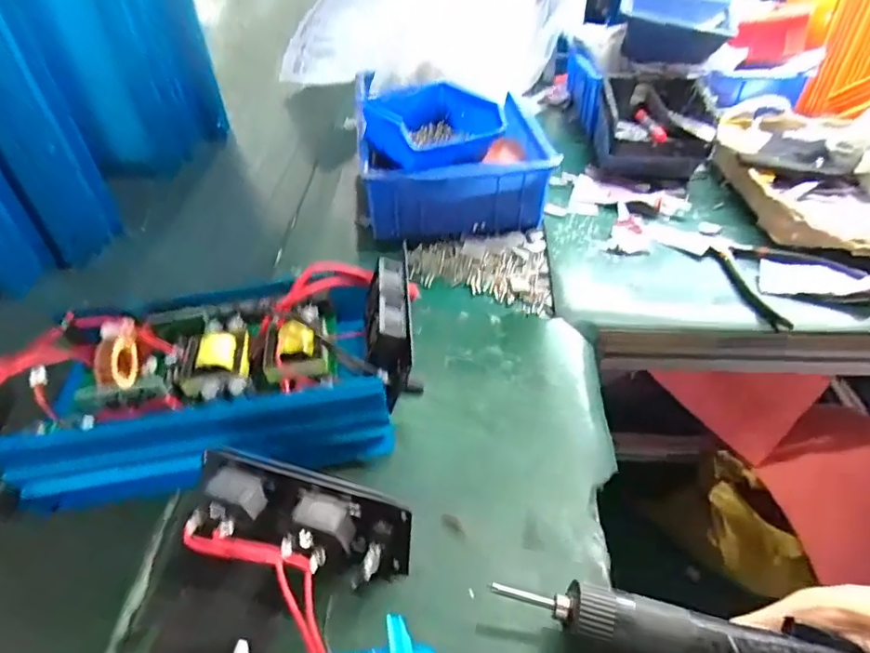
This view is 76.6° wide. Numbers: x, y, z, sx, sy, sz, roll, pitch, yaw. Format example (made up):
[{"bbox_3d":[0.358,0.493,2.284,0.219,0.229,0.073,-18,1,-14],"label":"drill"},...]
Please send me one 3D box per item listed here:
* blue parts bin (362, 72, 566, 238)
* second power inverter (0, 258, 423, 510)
[{"bbox_3d":[0.018,-0.192,0.626,0.197,0.121,0.177,-4,43,-3],"label":"blue parts bin"},{"bbox_3d":[-0.188,0.035,0.406,0.337,0.082,0.151,-8,43,-7],"label":"second power inverter"}]

